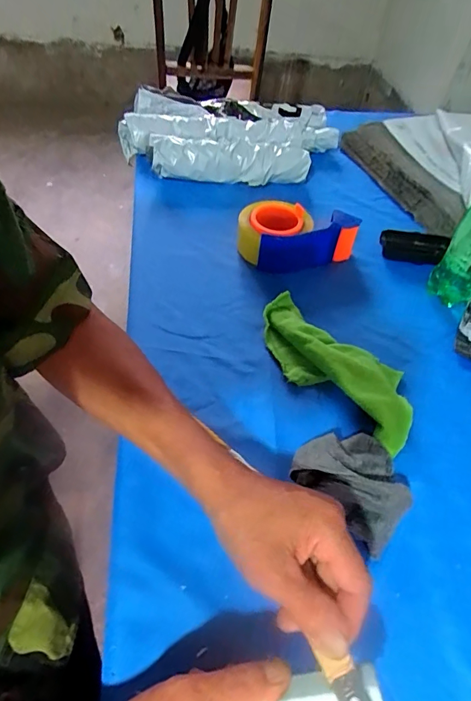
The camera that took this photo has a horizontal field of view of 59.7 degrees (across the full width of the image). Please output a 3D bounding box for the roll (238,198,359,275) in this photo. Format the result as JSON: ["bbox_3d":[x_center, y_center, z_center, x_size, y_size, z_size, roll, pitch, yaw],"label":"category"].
[{"bbox_3d":[0.080,-0.168,0.582,0.147,0.059,0.101,-14,54,-15],"label":"roll"}]

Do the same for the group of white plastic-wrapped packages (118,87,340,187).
[{"bbox_3d":[-0.005,-0.376,0.737,0.392,0.061,0.222,-5,52,-9],"label":"group of white plastic-wrapped packages"}]

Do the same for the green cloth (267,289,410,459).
[{"bbox_3d":[0.111,0.013,0.458,0.095,0.030,0.207,-36,63,-28],"label":"green cloth"}]

